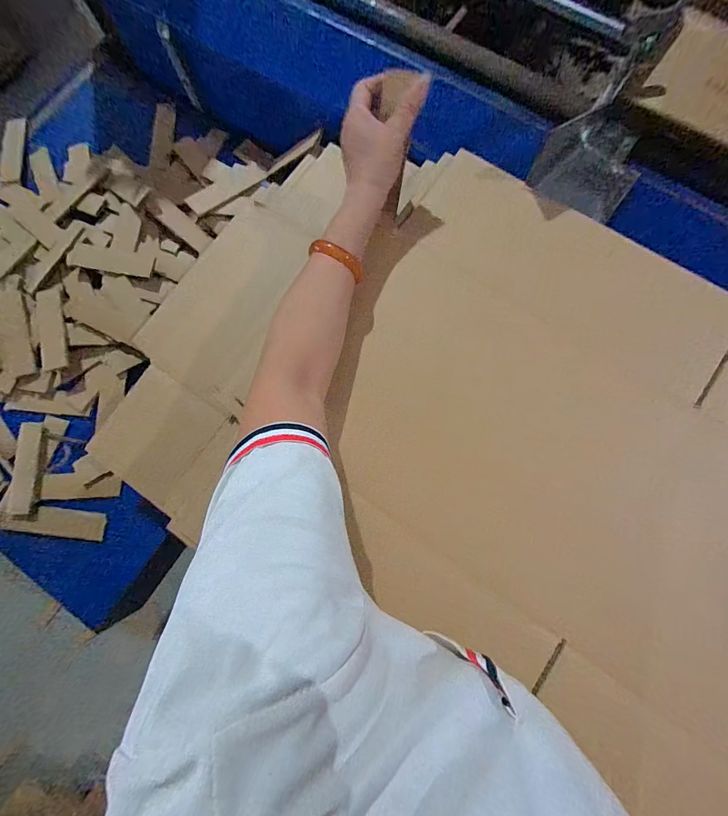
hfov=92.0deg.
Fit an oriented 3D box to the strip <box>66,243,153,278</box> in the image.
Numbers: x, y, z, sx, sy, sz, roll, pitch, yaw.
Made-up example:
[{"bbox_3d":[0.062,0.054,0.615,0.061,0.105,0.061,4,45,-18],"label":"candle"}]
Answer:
[{"bbox_3d":[-0.408,-0.238,0.568,0.136,0.010,0.046,12,70,4],"label":"strip"}]

